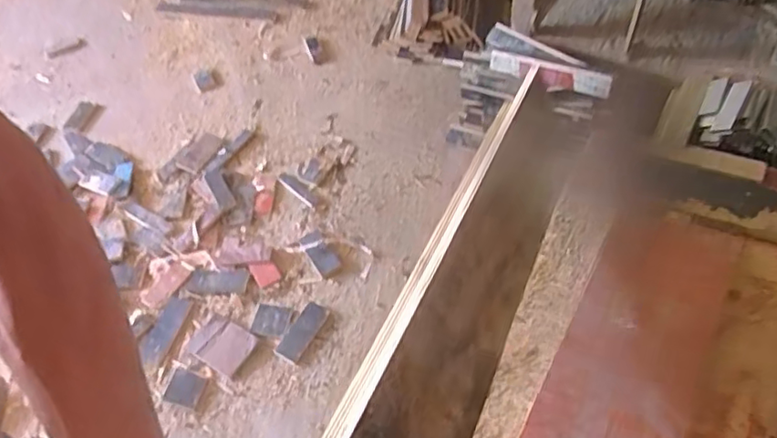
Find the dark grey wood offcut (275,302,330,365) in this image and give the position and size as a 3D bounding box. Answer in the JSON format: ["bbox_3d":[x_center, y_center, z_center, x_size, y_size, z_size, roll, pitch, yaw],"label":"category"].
[{"bbox_3d":[-0.206,0.269,1.462,0.065,0.010,0.160,25,57,22],"label":"dark grey wood offcut"}]

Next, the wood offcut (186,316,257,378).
[{"bbox_3d":[-0.408,0.308,1.482,0.145,0.019,0.113,23,57,21],"label":"wood offcut"}]

